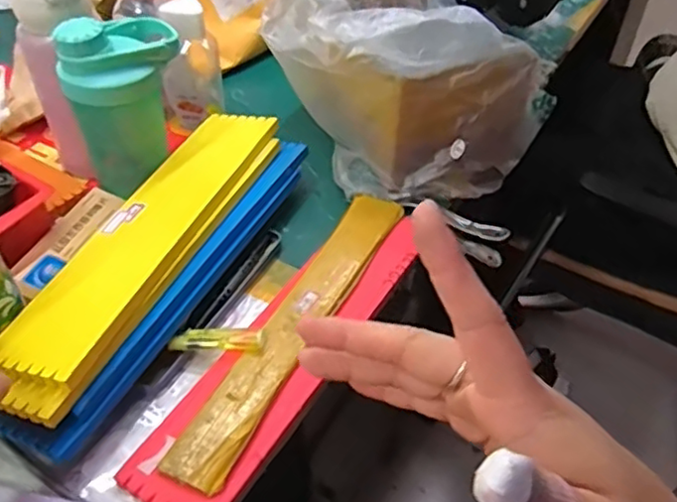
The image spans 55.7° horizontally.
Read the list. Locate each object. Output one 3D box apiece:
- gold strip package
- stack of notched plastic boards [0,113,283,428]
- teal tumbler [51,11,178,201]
[{"bbox_3d":[-0.031,0.057,0.535,0.045,0.017,0.318,21,49,18],"label":"gold strip package"},{"bbox_3d":[-0.159,-0.018,0.544,0.090,0.022,0.354,16,46,13],"label":"stack of notched plastic boards"},{"bbox_3d":[-0.200,-0.142,0.604,0.106,0.167,0.079,-15,48,-15],"label":"teal tumbler"}]

